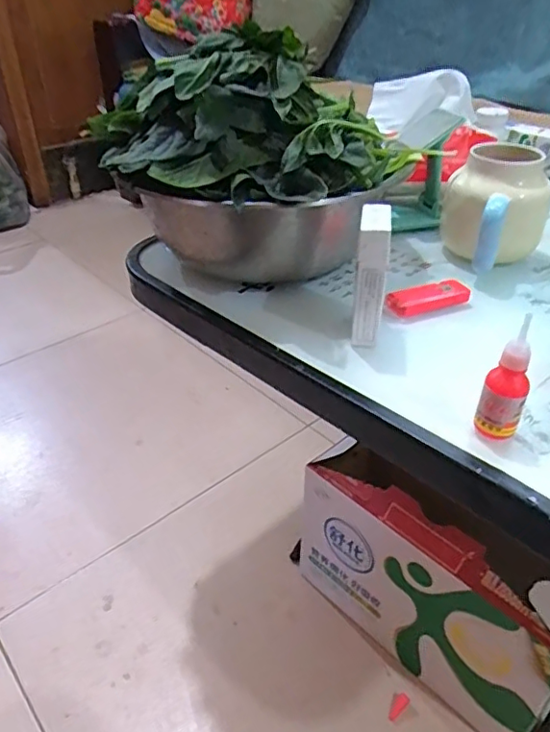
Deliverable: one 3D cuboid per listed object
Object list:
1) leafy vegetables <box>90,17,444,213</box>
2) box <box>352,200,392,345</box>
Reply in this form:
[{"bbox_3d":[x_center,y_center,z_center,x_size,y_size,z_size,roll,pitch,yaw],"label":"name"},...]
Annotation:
[{"bbox_3d":[-0.022,-0.214,0.474,0.231,0.098,0.211,30,45,34],"label":"leafy vegetables"},{"bbox_3d":[0.074,-0.067,0.439,0.021,0.101,0.049,6,34,7],"label":"box"}]

